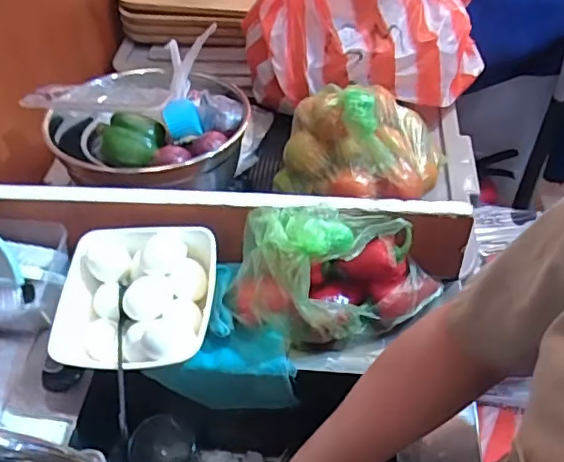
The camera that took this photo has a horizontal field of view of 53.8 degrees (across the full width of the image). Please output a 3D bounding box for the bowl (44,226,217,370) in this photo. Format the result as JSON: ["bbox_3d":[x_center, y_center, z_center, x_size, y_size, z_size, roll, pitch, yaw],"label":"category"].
[{"bbox_3d":[-0.149,0.066,0.552,0.155,0.053,0.143,1,48,6],"label":"bowl"}]

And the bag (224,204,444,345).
[{"bbox_3d":[0.051,0.037,0.553,0.199,0.122,0.094,0,48,5],"label":"bag"}]

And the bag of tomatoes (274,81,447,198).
[{"bbox_3d":[0.095,-0.120,0.691,0.198,0.124,0.147,-8,48,-2],"label":"bag of tomatoes"}]

